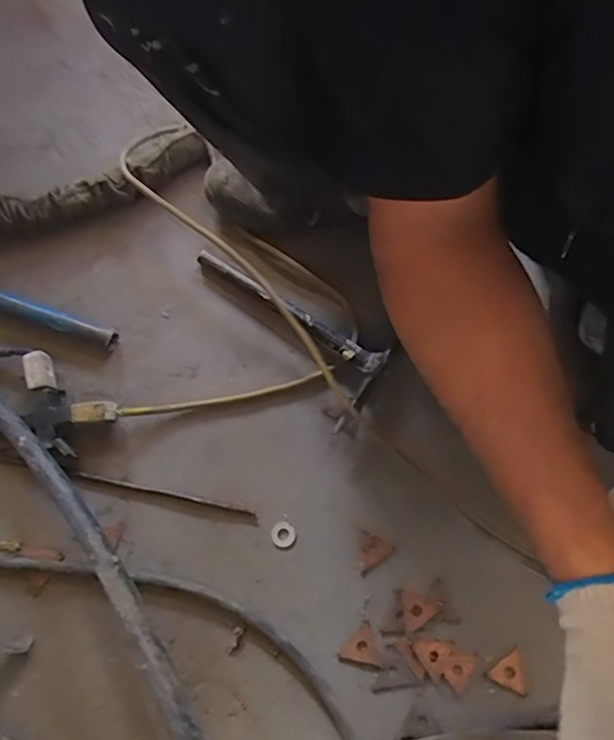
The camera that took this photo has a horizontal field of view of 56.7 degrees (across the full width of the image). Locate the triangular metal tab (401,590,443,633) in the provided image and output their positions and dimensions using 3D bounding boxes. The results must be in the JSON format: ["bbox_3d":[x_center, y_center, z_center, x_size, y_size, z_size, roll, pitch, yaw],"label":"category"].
[{"bbox_3d":[0.108,0.236,0.550,0.039,0.004,0.034,16,75,2],"label":"triangular metal tab"}]

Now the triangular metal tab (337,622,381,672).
[{"bbox_3d":[0.055,0.269,0.541,0.037,0.004,0.041,42,77,8],"label":"triangular metal tab"}]

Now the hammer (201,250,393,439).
[{"bbox_3d":[-0.040,-0.037,0.612,0.238,0.027,0.099,32,76,6],"label":"hammer"}]

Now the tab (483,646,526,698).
[{"bbox_3d":[0.194,0.290,0.537,0.039,0.004,0.035,-33,79,-10],"label":"tab"}]

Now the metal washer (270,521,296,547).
[{"bbox_3d":[-0.024,0.166,0.574,0.024,0.004,0.024,1,75,-2],"label":"metal washer"}]

